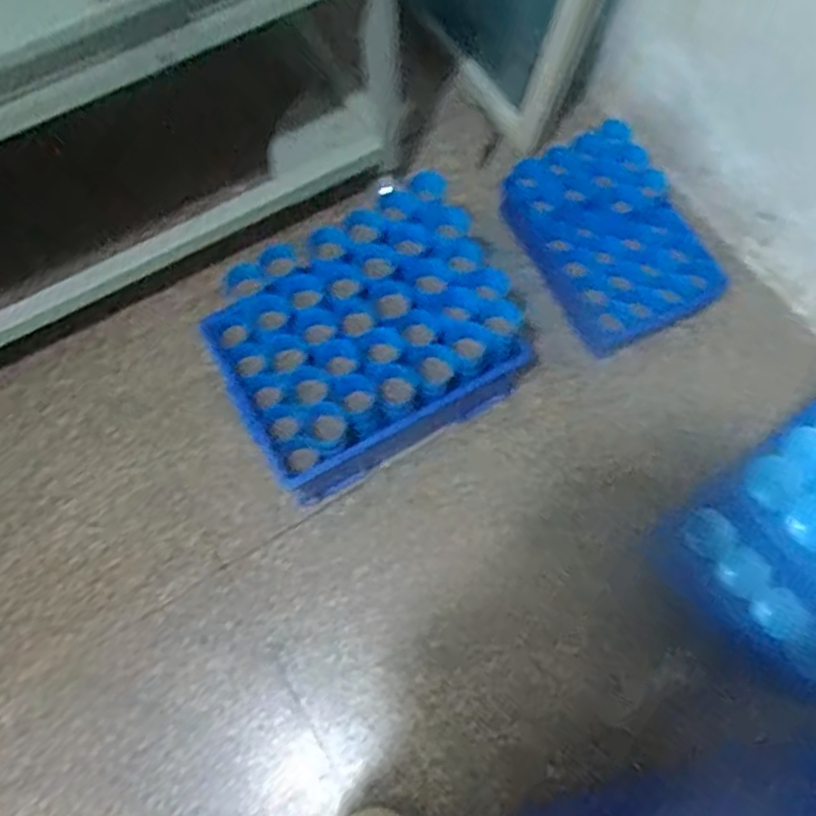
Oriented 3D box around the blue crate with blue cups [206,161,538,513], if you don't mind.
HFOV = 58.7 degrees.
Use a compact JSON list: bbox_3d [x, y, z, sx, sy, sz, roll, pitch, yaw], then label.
[{"bbox_3d":[-0.073,-0.115,1.289,0.499,0.232,0.364,-28,71,-9],"label":"blue crate with blue cups"}]

